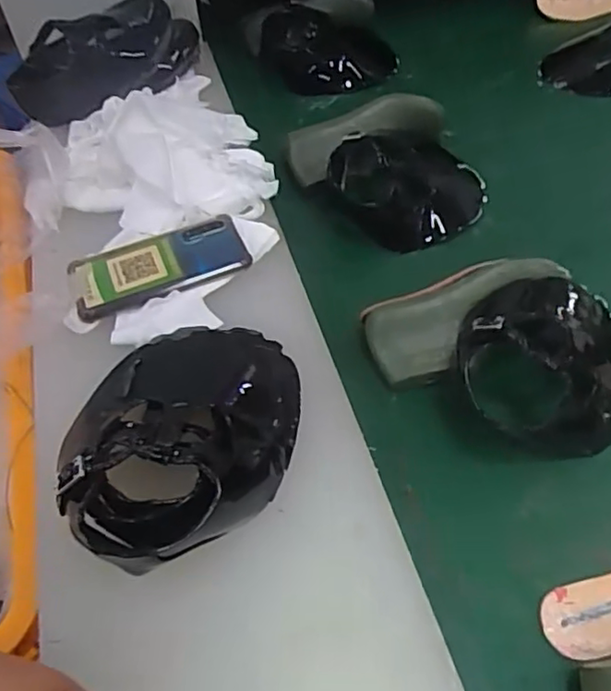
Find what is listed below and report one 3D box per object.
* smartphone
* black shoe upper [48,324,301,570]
[{"bbox_3d":[-0.135,-0.076,0.578,0.158,0.012,0.077,-19,53,-13],"label":"smartphone"},{"bbox_3d":[-0.085,0.057,0.445,0.146,0.076,0.213,2,52,4],"label":"black shoe upper"}]

